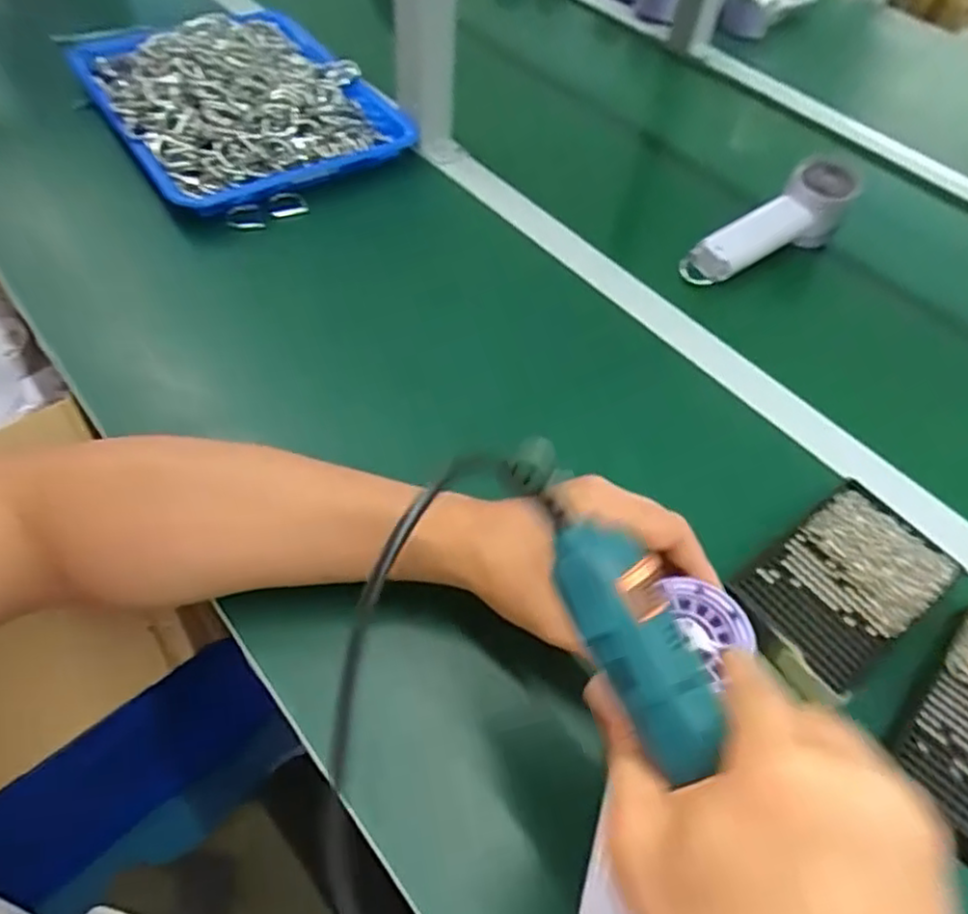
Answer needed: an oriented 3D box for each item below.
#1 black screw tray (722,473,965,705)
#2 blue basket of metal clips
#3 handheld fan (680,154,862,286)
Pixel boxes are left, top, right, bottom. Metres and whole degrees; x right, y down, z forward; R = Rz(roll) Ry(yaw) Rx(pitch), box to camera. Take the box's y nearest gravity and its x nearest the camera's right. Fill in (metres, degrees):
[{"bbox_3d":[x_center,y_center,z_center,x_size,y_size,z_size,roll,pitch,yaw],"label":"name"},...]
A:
[{"bbox_3d":[0.224,0.080,0.422,0.145,0.008,0.085,-34,63,-19],"label":"black screw tray"},{"bbox_3d":[-0.246,-0.374,0.681,0.257,0.053,0.327,-28,61,-23],"label":"blue basket of metal clips"},{"bbox_3d":[0.265,-0.217,0.636,0.178,0.071,0.054,-31,62,-9],"label":"handheld fan"}]

